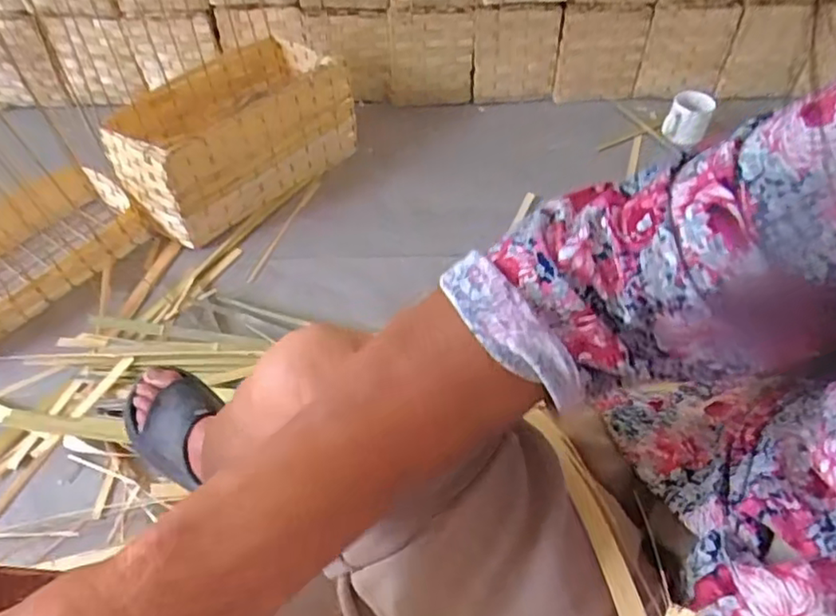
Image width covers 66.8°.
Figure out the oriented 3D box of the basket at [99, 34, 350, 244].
[{"bbox_3d":[-0.348,-0.332,1.205,0.429,0.196,0.244,-37,60,-28],"label":"basket"}]

